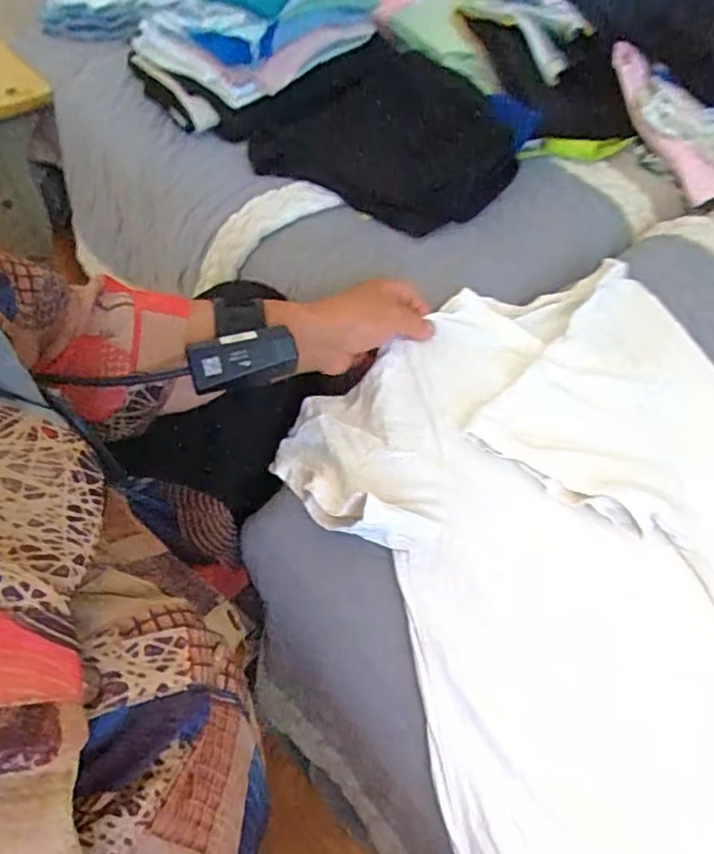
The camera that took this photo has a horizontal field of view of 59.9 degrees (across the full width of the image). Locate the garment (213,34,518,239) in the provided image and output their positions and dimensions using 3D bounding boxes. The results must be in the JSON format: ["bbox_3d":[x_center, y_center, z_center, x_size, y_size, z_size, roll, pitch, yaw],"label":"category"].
[{"bbox_3d":[0.029,-0.309,0.652,0.227,0.068,0.270,-37,63,-25],"label":"garment"}]

